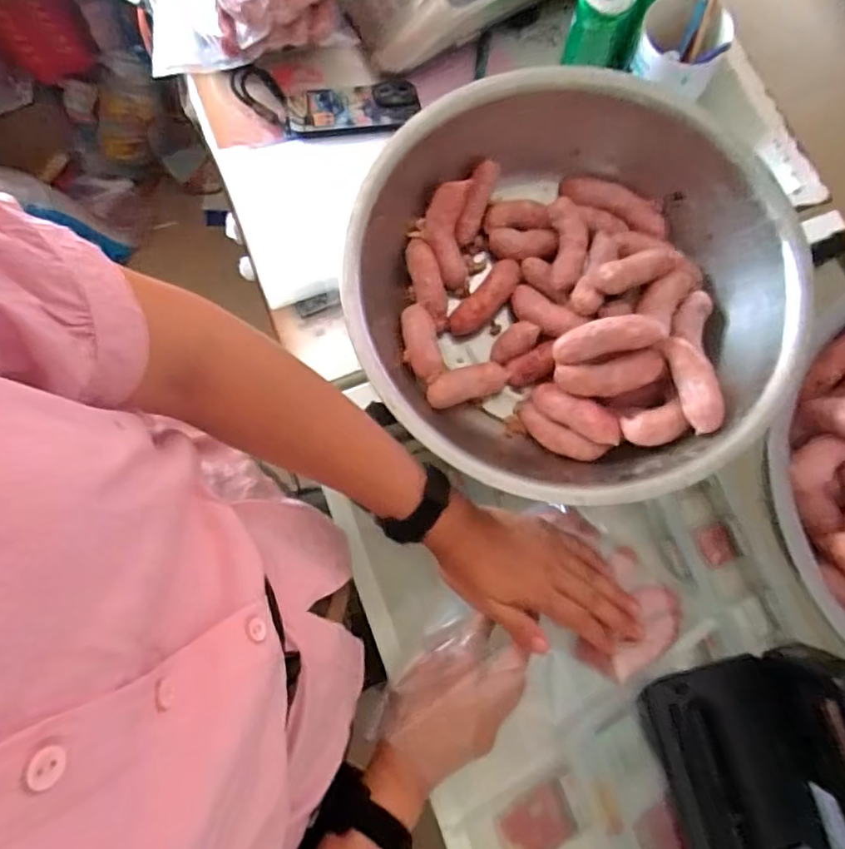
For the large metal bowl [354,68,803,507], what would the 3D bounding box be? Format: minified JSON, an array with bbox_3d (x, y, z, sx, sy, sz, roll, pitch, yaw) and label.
[{"bbox_3d":[0.120,-0.115,0.520,0.348,0.103,0.358,0,79,0],"label":"large metal bowl"}]

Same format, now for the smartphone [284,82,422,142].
[{"bbox_3d":[-0.083,-0.371,0.683,0.152,0.013,0.073,-6,79,-1],"label":"smartphone"}]

